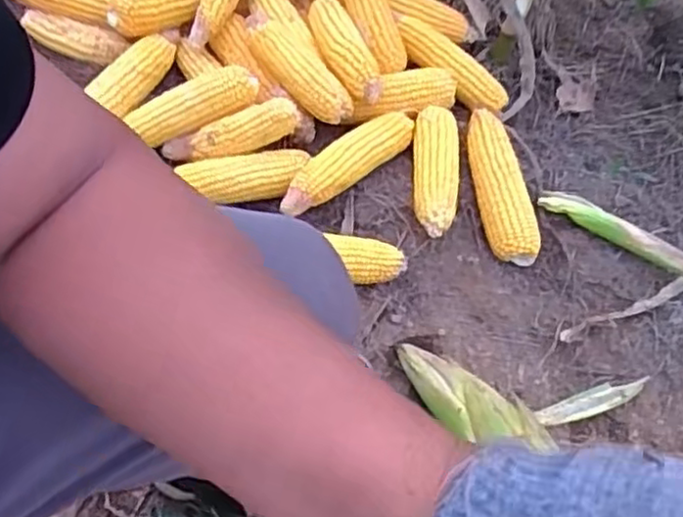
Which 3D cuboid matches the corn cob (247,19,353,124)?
[{"bbox_3d":[-0.059,-0.243,0.906,0.059,0.052,0.171,-30,67,-22],"label":"corn cob"}]

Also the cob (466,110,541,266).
[{"bbox_3d":[0.198,-0.094,0.877,0.058,0.051,0.199,-7,61,-11],"label":"cob"}]

